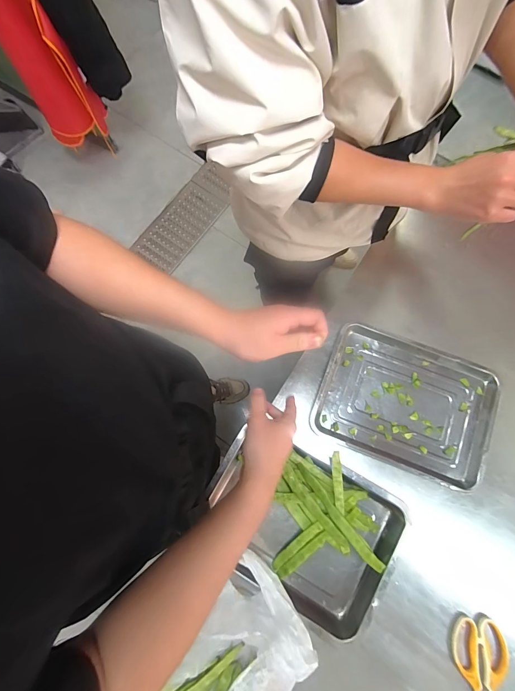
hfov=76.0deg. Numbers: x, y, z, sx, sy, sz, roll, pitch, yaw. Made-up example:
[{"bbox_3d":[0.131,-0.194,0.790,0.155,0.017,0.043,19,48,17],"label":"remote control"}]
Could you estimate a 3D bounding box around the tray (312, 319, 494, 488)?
[{"bbox_3d":[0.298,0.116,0.679,0.330,0.031,0.258,19,76,5],"label":"tray"}]

